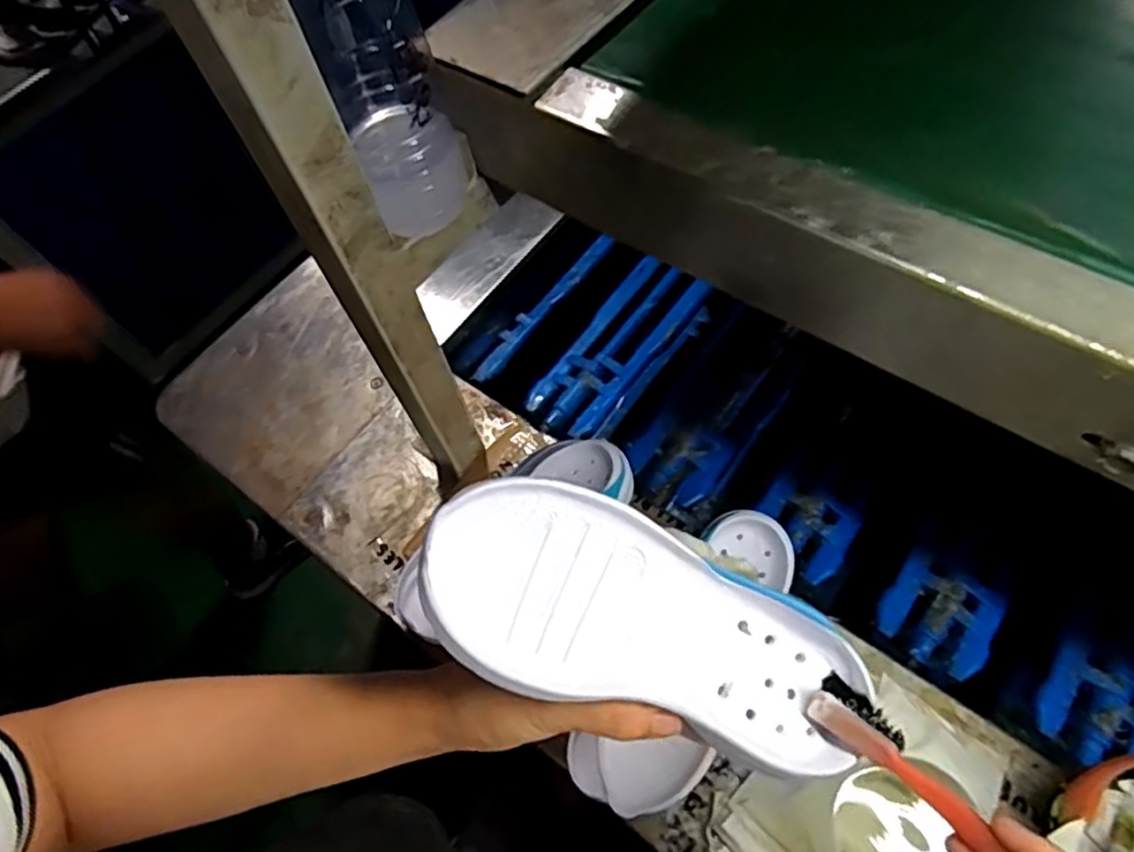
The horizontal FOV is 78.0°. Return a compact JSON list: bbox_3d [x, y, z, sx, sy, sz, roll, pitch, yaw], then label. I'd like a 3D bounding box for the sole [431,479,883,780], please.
[{"bbox_3d":[0.040,0.089,0.313,0.212,0.023,0.084,26,63,-15],"label":"sole"}]

